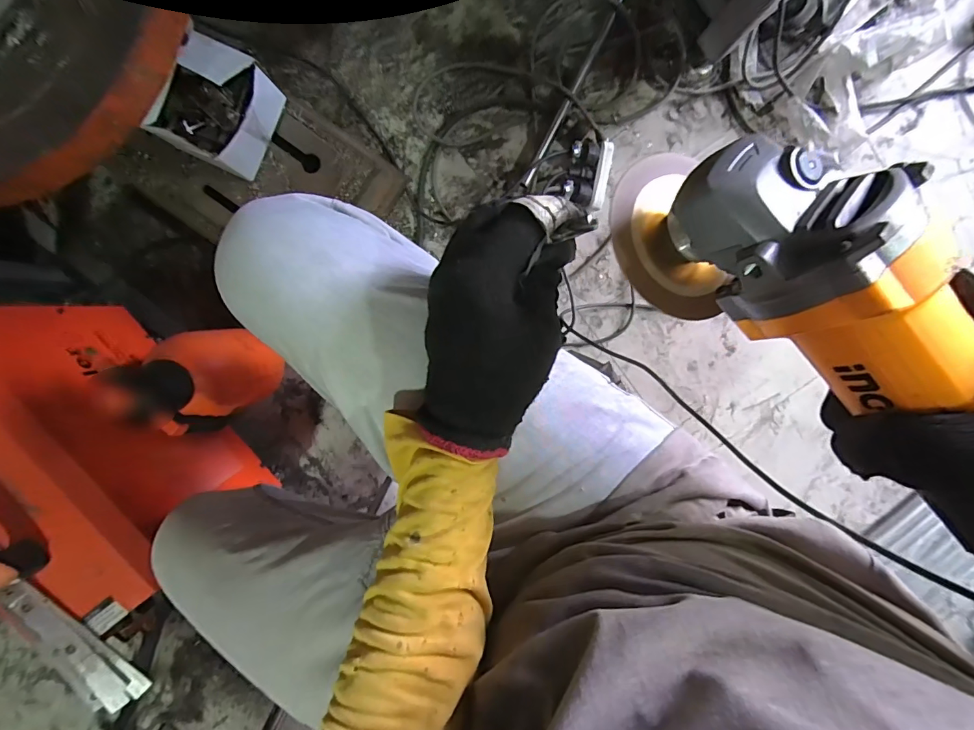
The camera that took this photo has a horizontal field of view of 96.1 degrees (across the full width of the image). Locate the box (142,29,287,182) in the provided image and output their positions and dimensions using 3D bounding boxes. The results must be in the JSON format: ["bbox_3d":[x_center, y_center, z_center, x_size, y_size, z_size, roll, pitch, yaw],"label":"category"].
[{"bbox_3d":[-0.383,-0.362,0.626,0.122,0.122,0.136,22,97,-3],"label":"box"}]

